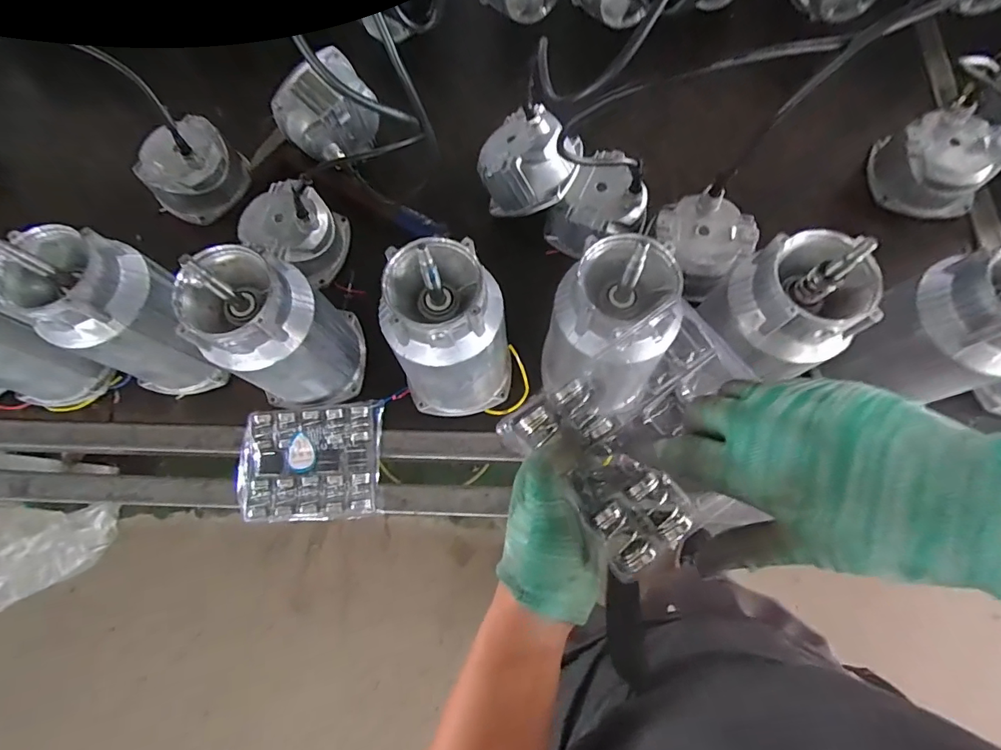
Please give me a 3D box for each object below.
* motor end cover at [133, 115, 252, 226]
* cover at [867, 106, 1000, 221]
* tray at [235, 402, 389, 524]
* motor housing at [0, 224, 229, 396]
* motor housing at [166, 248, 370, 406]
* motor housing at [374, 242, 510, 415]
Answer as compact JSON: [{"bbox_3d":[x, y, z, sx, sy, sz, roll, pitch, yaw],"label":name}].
[{"bbox_3d":[-0.439,-0.293,0.670,0.126,0.090,0.126,-40,76,-9],"label":"motor end cover"},{"bbox_3d":[0.579,-0.283,0.630,0.119,0.084,0.119,0,74,2],"label":"cover"},{"bbox_3d":[-0.231,0.104,0.565,0.167,0.022,0.130,-2,74,2],"label":"tray"},{"bbox_3d":[-0.400,-0.058,0.526,0.101,0.225,0.114,4,74,3],"label":"motor housing"},{"bbox_3d":[-0.238,-0.046,0.503,0.115,0.195,0.112,-11,74,-1],"label":"motor housing"},{"bbox_3d":[-0.052,-0.036,0.497,0.114,0.245,0.109,-1,74,2],"label":"motor housing"}]

